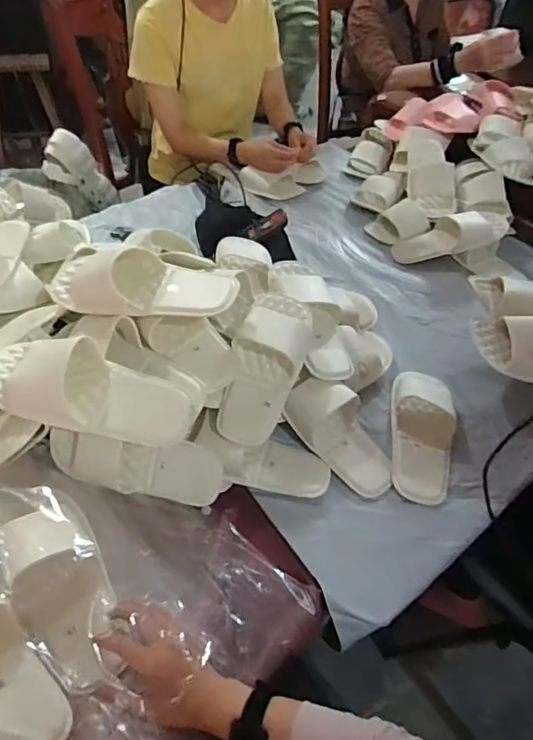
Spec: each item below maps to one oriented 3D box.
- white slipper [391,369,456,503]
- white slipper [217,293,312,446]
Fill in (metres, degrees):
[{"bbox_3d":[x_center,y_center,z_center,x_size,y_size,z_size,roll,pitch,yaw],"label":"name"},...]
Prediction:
[{"bbox_3d":[0.239,0.090,0.767,0.092,0.046,0.226,10,48,4],"label":"white slipper"},{"bbox_3d":[-0.001,-0.008,0.722,0.101,0.066,0.238,15,70,9],"label":"white slipper"}]

